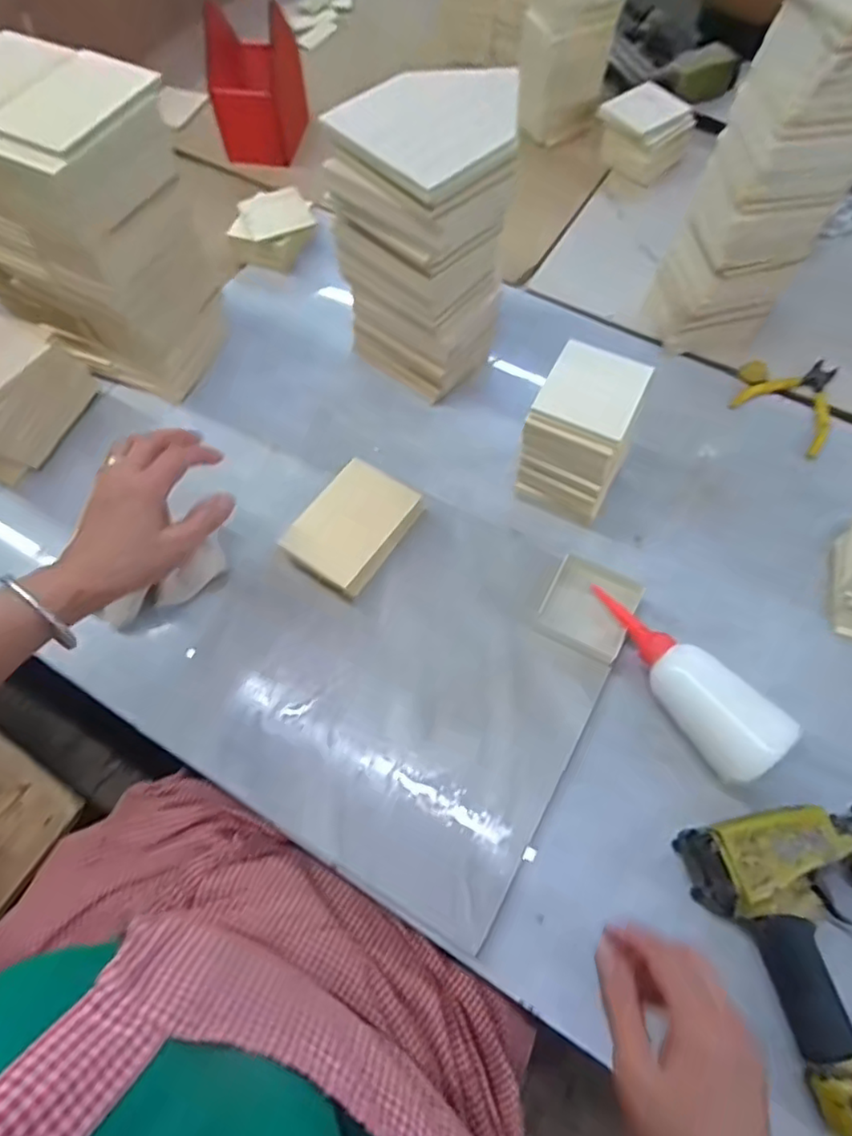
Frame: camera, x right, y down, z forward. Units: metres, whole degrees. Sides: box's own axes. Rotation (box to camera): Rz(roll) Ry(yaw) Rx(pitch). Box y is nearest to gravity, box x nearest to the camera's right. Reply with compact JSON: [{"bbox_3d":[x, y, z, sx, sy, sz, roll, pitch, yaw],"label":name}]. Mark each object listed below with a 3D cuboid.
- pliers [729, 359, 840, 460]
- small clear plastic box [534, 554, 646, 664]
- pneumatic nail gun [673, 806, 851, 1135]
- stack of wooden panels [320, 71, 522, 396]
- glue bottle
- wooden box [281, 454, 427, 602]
[{"bbox_3d":[0.384,-0.172,0.618,0.120,0.010,0.096,-38,68,-16],"label":"pliers"},{"bbox_3d":[0.135,0.033,0.503,0.069,0.019,0.070,25,67,14],"label":"small clear plastic box"},{"bbox_3d":[0.278,0.260,0.380,0.143,0.045,0.230,-18,64,-7],"label":"pneumatic nail gun"},{"bbox_3d":[0.011,-0.282,0.556,0.130,0.233,0.131,41,71,20],"label":"stack of wooden panels"},{"bbox_3d":[0.184,0.080,0.462,0.059,0.051,0.173,-37,68,-15],"label":"glue bottle"},{"bbox_3d":[-0.060,-0.035,0.536,0.077,0.041,0.116,29,68,16],"label":"wooden box"}]

